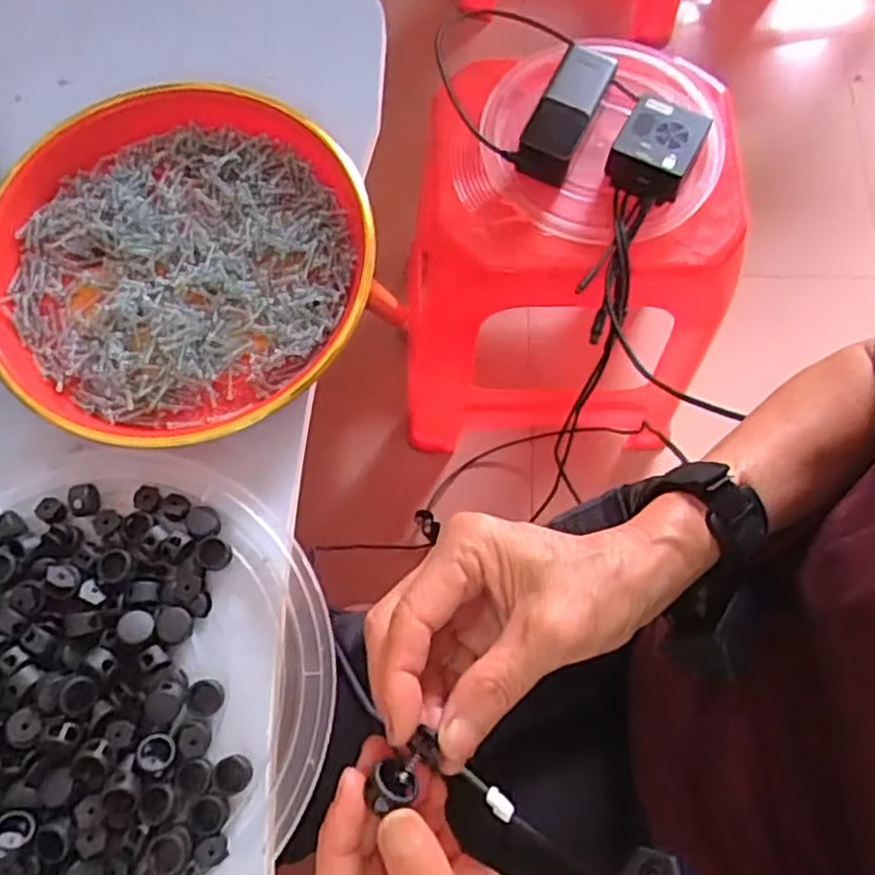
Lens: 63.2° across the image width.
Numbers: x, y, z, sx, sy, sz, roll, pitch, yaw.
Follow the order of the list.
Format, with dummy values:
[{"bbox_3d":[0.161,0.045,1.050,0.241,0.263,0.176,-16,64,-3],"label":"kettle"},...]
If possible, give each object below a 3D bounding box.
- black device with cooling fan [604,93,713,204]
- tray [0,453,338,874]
[{"bbox_3d":[0.211,-0.277,0.687,0.075,0.043,0.083,26,75,8],"label":"black device with cooling fan"},{"bbox_3d":[-0.170,0.122,0.337,0.229,0.024,0.226,0,73,1],"label":"tray"}]

